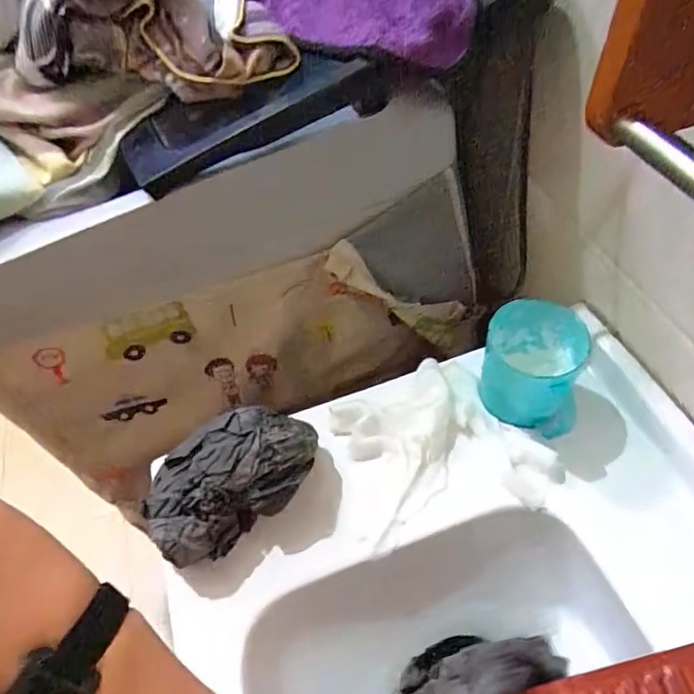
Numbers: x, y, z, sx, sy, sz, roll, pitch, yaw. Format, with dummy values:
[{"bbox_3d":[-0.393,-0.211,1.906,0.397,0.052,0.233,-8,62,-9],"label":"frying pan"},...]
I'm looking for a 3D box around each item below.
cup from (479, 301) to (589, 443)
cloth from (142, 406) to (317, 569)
[{"bbox_3d":[0.164,0.023,0.475,0.081,0.093,0.088,-2,52,3],"label":"cup"},{"bbox_3d":[-0.093,0.113,0.442,0.141,0.074,0.084,-35,57,-20],"label":"cloth"}]

